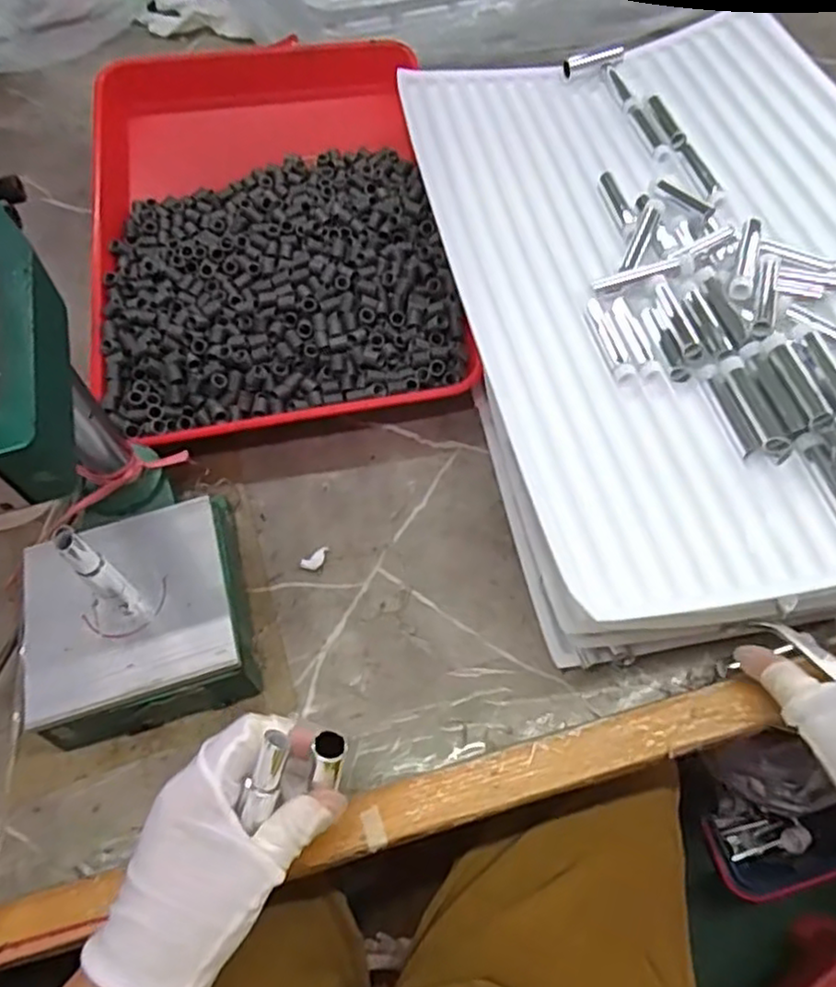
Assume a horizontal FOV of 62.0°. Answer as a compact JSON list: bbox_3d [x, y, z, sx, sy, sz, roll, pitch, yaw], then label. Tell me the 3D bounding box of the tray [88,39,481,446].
[{"bbox_3d":[-0.122,-0.243,0.602,0.285,0.067,0.418,-9,59,-2],"label":"tray"}]

